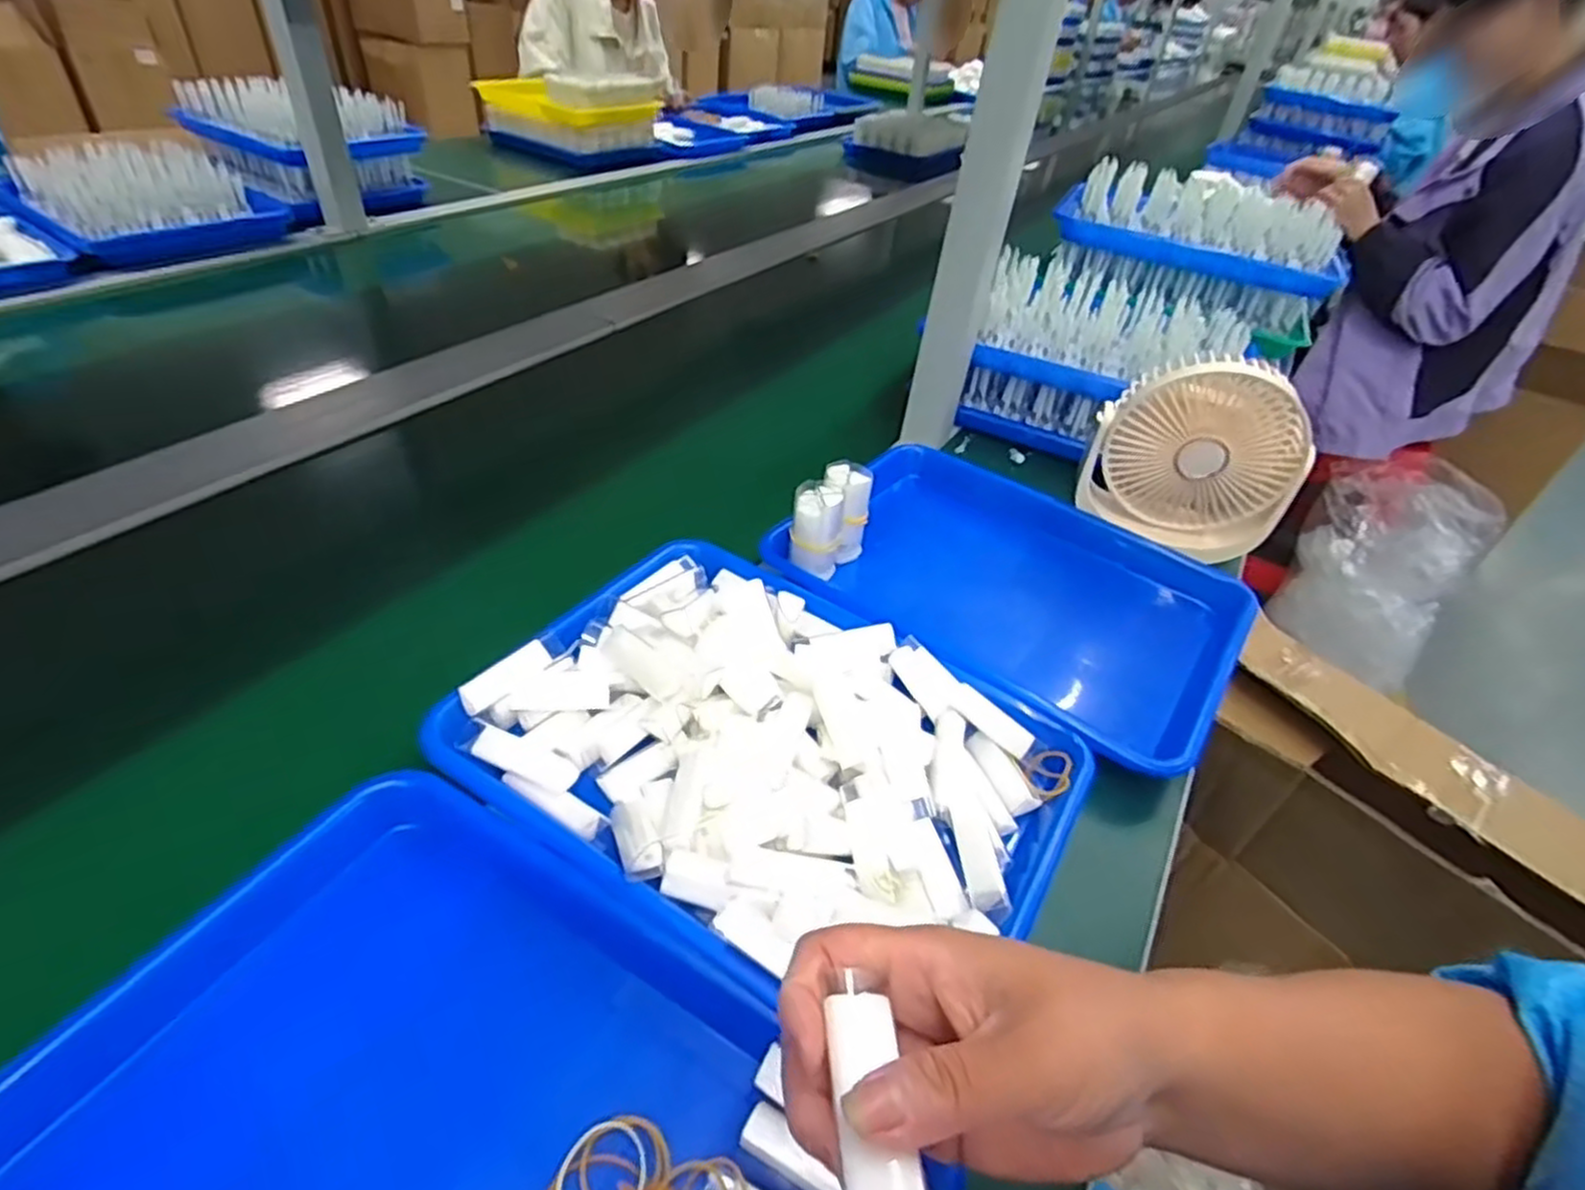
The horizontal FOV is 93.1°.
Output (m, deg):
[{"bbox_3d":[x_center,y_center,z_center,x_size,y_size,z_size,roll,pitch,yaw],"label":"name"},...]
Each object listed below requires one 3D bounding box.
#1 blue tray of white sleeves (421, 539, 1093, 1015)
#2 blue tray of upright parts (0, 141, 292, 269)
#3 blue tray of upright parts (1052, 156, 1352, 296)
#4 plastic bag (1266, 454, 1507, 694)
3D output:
[{"bbox_3d":[-0.012,0.080,0.433,0.316,0.044,0.242,28,45,22],"label":"blue tray of white sleeves"},{"bbox_3d":[-0.858,-0.523,0.989,0.266,0.075,0.246,32,46,25],"label":"blue tray of upright parts"},{"bbox_3d":[0.490,-0.442,0.890,0.314,0.071,0.192,27,45,21],"label":"blue tray of upright parts"},{"bbox_3d":[1.165,-0.034,1.533,0.177,0.422,0.332,-24,50,-31],"label":"plastic bag"}]

